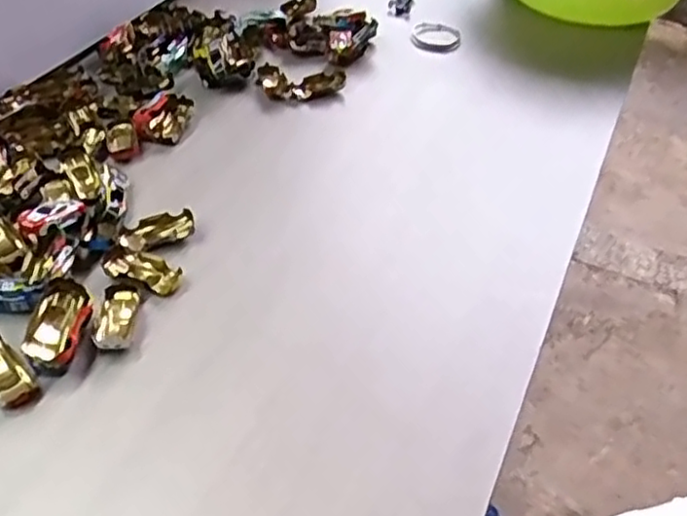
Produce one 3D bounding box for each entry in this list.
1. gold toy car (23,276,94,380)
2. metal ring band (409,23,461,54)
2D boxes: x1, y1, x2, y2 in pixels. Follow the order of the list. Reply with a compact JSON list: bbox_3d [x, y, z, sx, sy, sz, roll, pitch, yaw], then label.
[{"bbox_3d":[-0.205,0.049,0.489,0.037,0.030,0.065,6,45,0],"label":"gold toy car"},{"bbox_3d":[0.119,-0.285,0.879,0.064,0.015,0.054,8,45,2],"label":"metal ring band"}]

